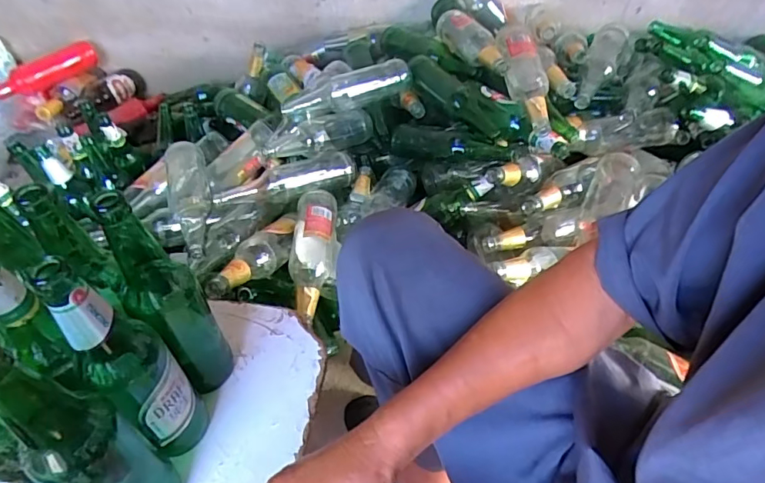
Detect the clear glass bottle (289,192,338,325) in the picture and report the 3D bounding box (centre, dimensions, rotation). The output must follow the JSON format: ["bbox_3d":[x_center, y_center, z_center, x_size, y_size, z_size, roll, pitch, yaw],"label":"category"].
[{"bbox_3d":[-0.115,0.027,0.826,0.074,0.081,0.241,-2,49,0],"label":"clear glass bottle"}]

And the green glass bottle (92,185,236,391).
[{"bbox_3d":[-0.203,0.060,0.475,0.060,0.246,0.059,-1,49,1],"label":"green glass bottle"}]

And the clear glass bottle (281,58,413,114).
[{"bbox_3d":[-0.070,-0.298,0.972,0.274,0.059,0.067,-26,53,-20],"label":"clear glass bottle"}]

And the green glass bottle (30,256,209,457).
[{"bbox_3d":[-0.214,0.109,0.432,0.058,0.249,0.053,-34,57,-25],"label":"green glass bottle"}]

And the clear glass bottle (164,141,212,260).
[{"bbox_3d":[-0.334,-0.069,0.852,0.080,0.072,0.255,-16,51,-12],"label":"clear glass bottle"}]

